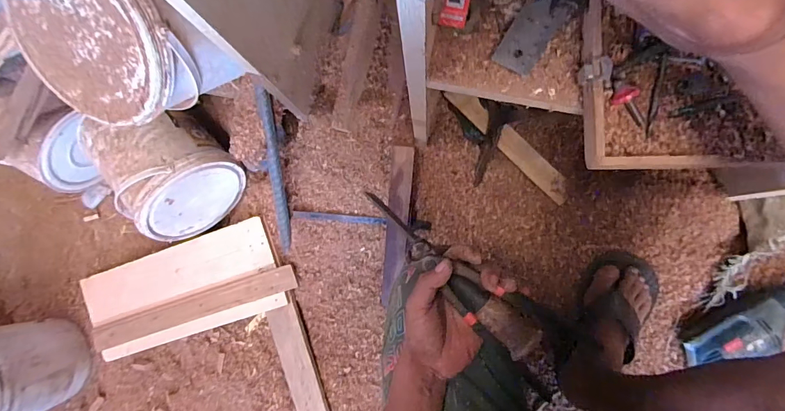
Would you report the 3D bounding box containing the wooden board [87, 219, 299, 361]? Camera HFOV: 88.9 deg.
[{"bbox_3d":[-0.378,0.155,0.730,0.413,0.028,0.163,-19,90,10],"label":"wooden board"}]

